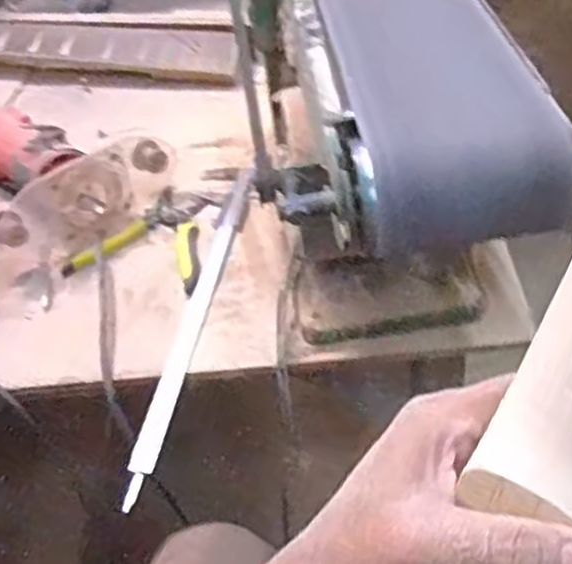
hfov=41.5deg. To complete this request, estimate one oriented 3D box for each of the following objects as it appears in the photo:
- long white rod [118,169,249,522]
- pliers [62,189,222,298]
[{"bbox_3d":[-0.081,0.027,0.693,0.022,0.012,0.392,3,44,11],"label":"long white rod"},{"bbox_3d":[-0.134,-0.053,0.779,0.143,0.018,0.149,8,46,16],"label":"pliers"}]

